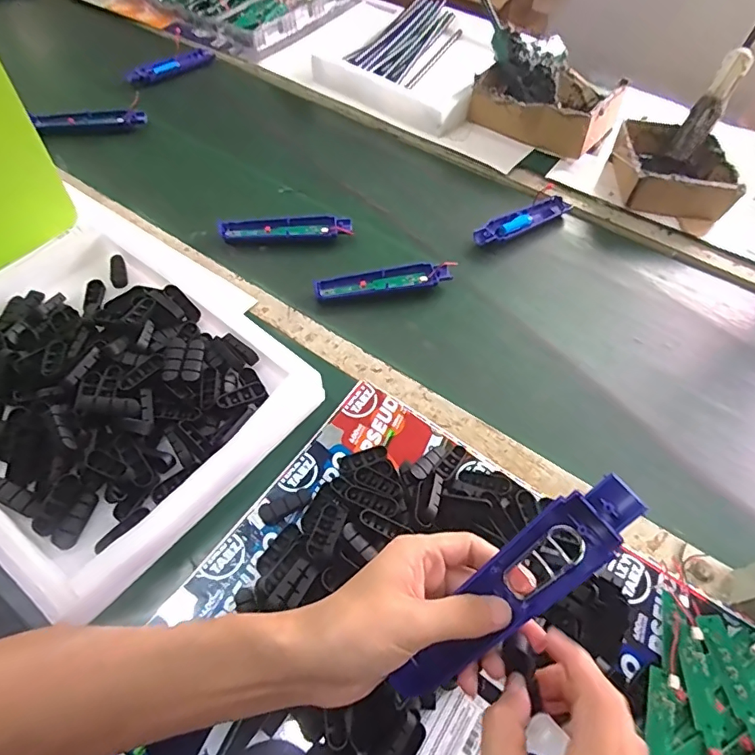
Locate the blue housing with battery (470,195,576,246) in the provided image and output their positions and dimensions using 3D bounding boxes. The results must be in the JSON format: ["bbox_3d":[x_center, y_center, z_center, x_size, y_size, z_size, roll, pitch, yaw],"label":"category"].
[{"bbox_3d":[0.205,-0.223,0.703,0.162,0.019,0.033,-25,59,-23],"label":"blue housing with battery"}]

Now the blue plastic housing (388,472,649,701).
[{"bbox_3d":[0.076,0.124,0.285,0.176,0.016,0.037,-47,64,8],"label":"blue plastic housing"}]

